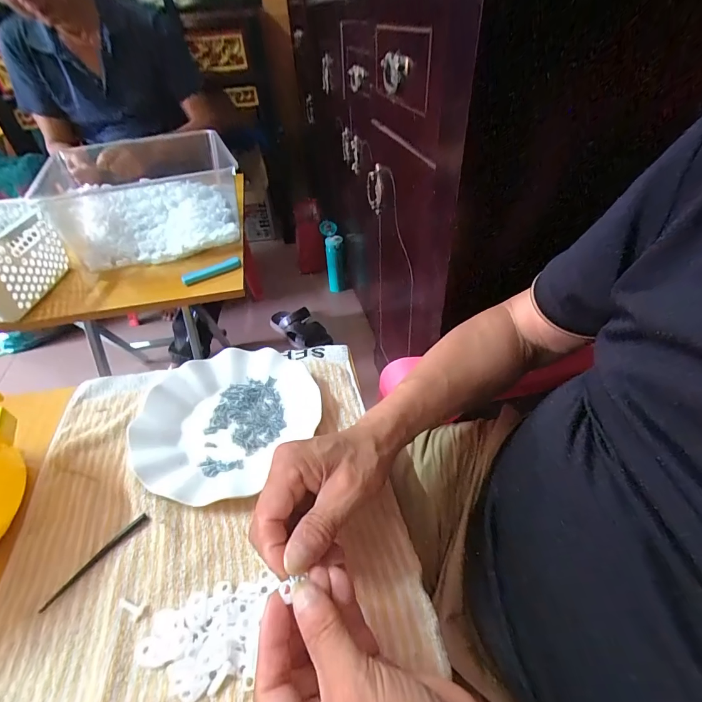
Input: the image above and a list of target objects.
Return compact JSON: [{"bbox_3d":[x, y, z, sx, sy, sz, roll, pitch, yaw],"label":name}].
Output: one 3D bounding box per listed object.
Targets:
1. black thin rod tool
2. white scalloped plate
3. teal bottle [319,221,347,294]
[{"bbox_3d":[-0.204,0.166,0.303,0.007,0.004,0.086,28,52,29],"label":"black thin rod tool"},{"bbox_3d":[-0.125,0.065,0.392,0.182,0.021,0.171,-2,44,2],"label":"white scalloped plate"},{"bbox_3d":[-0.067,-0.362,1.491,0.072,0.283,0.073,-12,43,-10],"label":"teal bottle"}]

